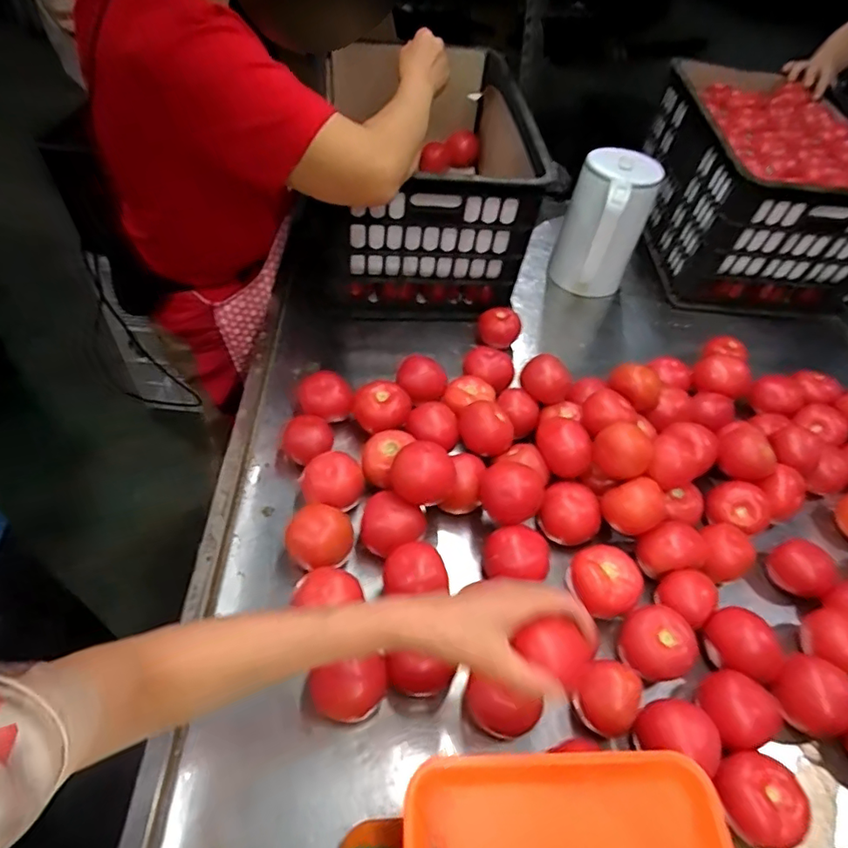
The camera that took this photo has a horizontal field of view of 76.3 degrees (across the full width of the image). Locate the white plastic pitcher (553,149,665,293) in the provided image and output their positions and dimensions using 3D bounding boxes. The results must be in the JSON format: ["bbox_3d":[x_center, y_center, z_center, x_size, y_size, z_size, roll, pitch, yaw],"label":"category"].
[{"bbox_3d":[0.307,-0.338,0.939,0.129,0.227,0.156,22,51,12],"label":"white plastic pitcher"}]

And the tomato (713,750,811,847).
[{"bbox_3d":[0.298,0.339,0.488,0.067,0.053,0.069,3,50,-4],"label":"tomato"}]

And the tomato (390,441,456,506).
[{"bbox_3d":[-0.001,0.057,0.613,0.068,0.053,0.057,11,50,2],"label":"tomato"}]

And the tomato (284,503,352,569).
[{"bbox_3d":[-0.116,0.132,0.607,0.068,0.064,0.058,7,50,-1],"label":"tomato"}]

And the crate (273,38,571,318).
[{"bbox_3d":[-0.004,-0.449,0.975,0.344,0.256,0.522,3,50,-4],"label":"crate"}]

